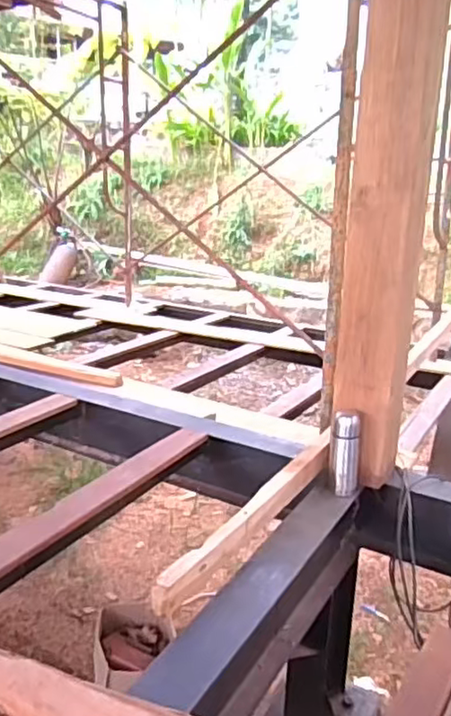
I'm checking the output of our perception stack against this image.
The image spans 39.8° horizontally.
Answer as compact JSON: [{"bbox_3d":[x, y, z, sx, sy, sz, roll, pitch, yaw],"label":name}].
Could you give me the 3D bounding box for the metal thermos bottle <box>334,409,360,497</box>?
[{"bbox_3d":[0.289,0.223,1.488,0.058,0.201,0.056,8,18,19],"label":"metal thermos bottle"}]

